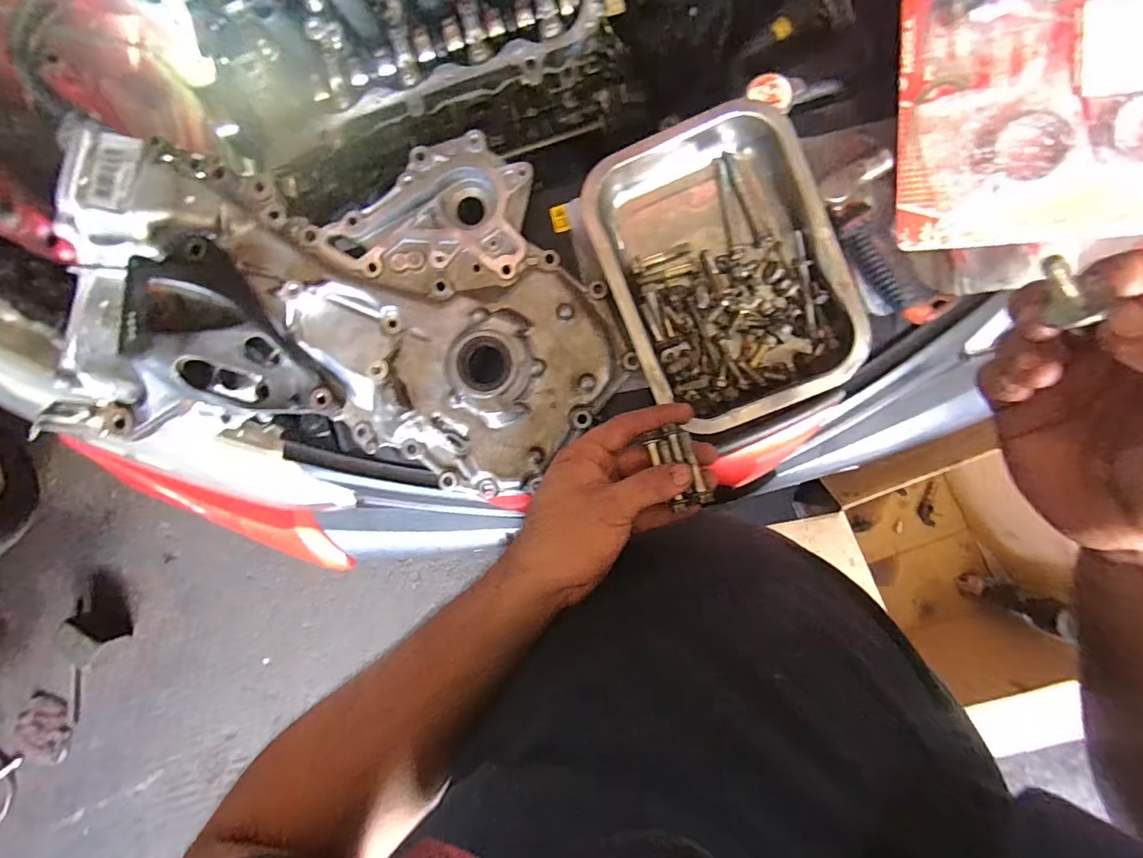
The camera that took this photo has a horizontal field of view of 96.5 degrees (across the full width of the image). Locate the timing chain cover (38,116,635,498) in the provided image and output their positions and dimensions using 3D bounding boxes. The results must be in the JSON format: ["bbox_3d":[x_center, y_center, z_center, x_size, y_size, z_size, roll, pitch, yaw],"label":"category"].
[{"bbox_3d":[-0.195,-0.124,0.455,0.479,0.108,0.319,10,87,8],"label":"timing chain cover"}]

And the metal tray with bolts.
[{"bbox_3d":[0.133,-0.137,0.452,0.184,0.061,0.253,-21,83,6],"label":"metal tray with bolts"}]

